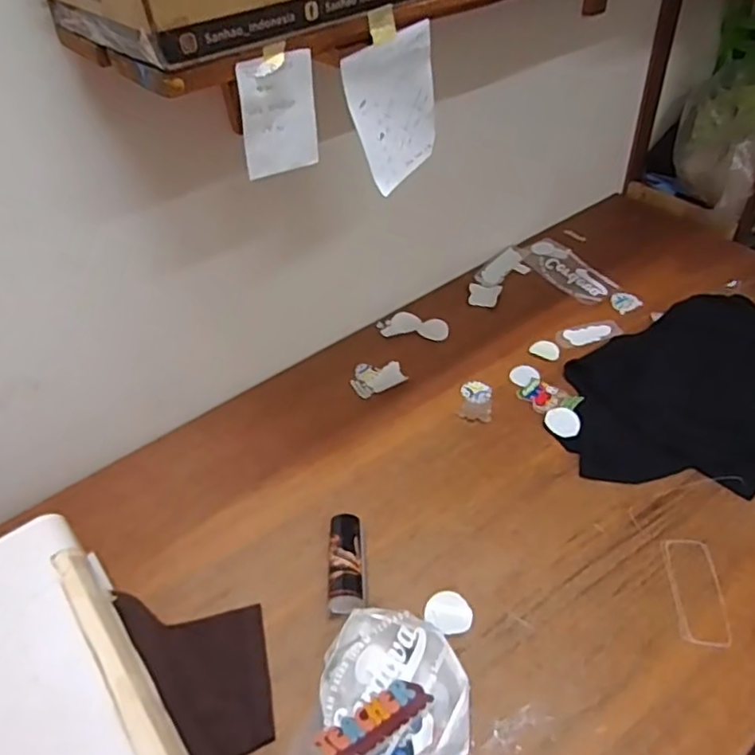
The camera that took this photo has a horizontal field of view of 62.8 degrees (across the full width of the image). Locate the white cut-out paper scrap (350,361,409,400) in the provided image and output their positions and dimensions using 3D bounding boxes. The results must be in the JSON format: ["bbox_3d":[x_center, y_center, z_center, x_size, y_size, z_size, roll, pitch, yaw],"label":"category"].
[{"bbox_3d":[-0.002,-0.004,1.182,0.106,0.004,0.082,-26,48,-20],"label":"white cut-out paper scrap"}]

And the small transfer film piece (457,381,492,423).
[{"bbox_3d":[0.180,0.041,1.124,0.056,0.004,0.100,5,46,10],"label":"small transfer film piece"}]

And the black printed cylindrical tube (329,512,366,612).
[{"bbox_3d":[-0.044,0.265,0.887,0.055,0.040,0.148,-3,45,2],"label":"black printed cylindrical tube"}]

